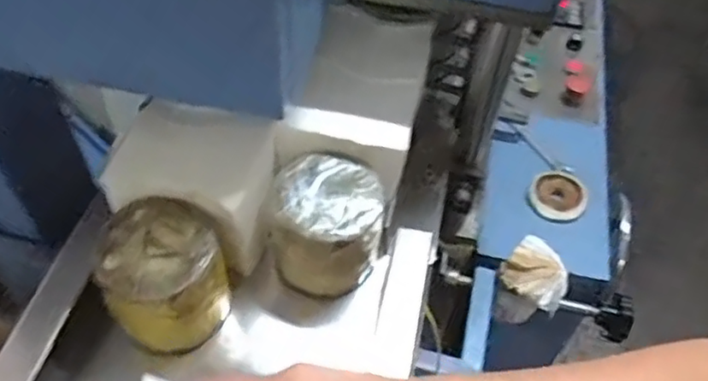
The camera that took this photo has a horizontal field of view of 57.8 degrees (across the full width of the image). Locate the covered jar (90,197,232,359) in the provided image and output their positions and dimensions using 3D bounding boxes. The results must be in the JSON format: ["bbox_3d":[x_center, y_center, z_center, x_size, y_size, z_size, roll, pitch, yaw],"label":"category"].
[{"bbox_3d":[-0.155,0.072,0.532,0.094,0.099,0.089,0,53,-1],"label":"covered jar"}]

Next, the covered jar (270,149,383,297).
[{"bbox_3d":[-0.023,0.031,0.569,0.093,0.096,0.090,0,53,-1],"label":"covered jar"}]

